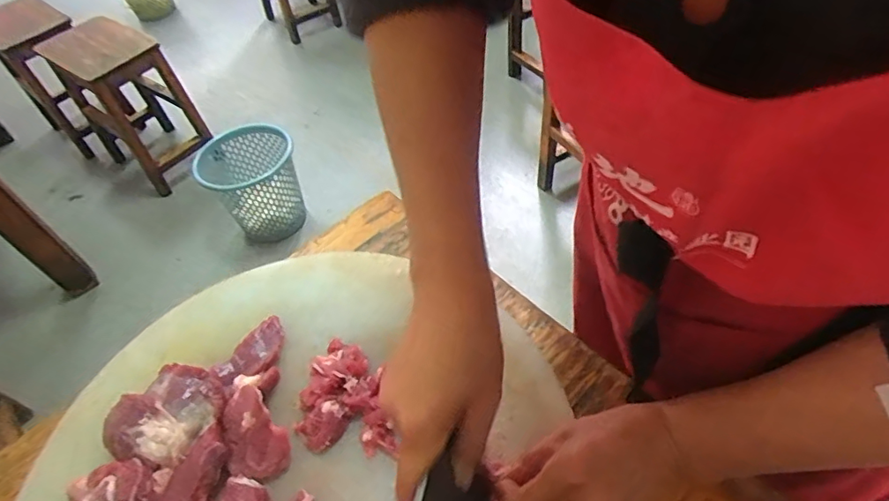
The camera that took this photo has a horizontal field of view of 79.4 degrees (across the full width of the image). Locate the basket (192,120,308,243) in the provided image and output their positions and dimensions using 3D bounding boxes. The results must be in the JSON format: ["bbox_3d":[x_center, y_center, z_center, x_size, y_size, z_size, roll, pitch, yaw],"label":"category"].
[{"bbox_3d":[-0.546,-0.188,1.563,0.266,0.237,0.255,-25,51,-12],"label":"basket"}]

